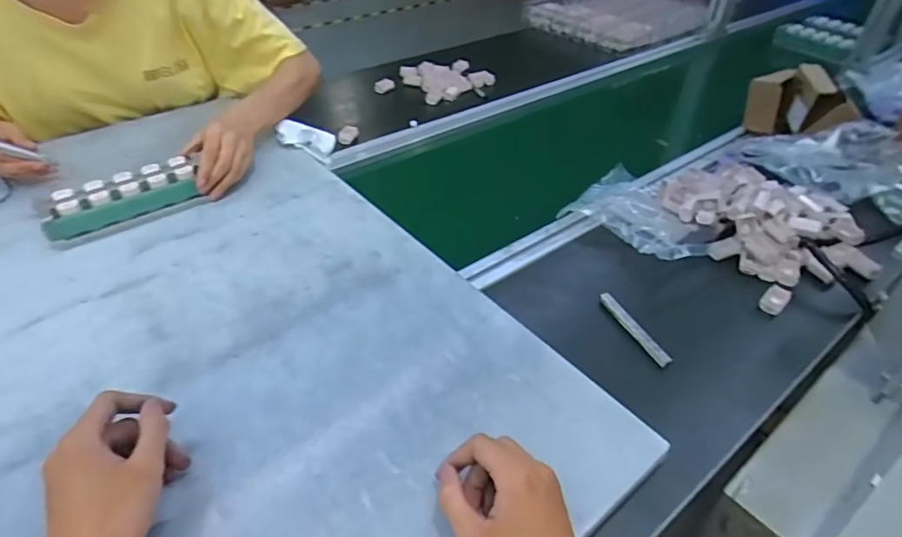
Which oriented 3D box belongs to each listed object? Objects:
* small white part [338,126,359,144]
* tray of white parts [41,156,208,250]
[{"bbox_3d":[-0.171,-0.220,0.873,0.031,0.020,0.032,1,41,-1],"label":"small white part"},{"bbox_3d":[-0.402,-0.084,0.645,0.171,0.043,0.056,-29,50,-30],"label":"tray of white parts"}]

